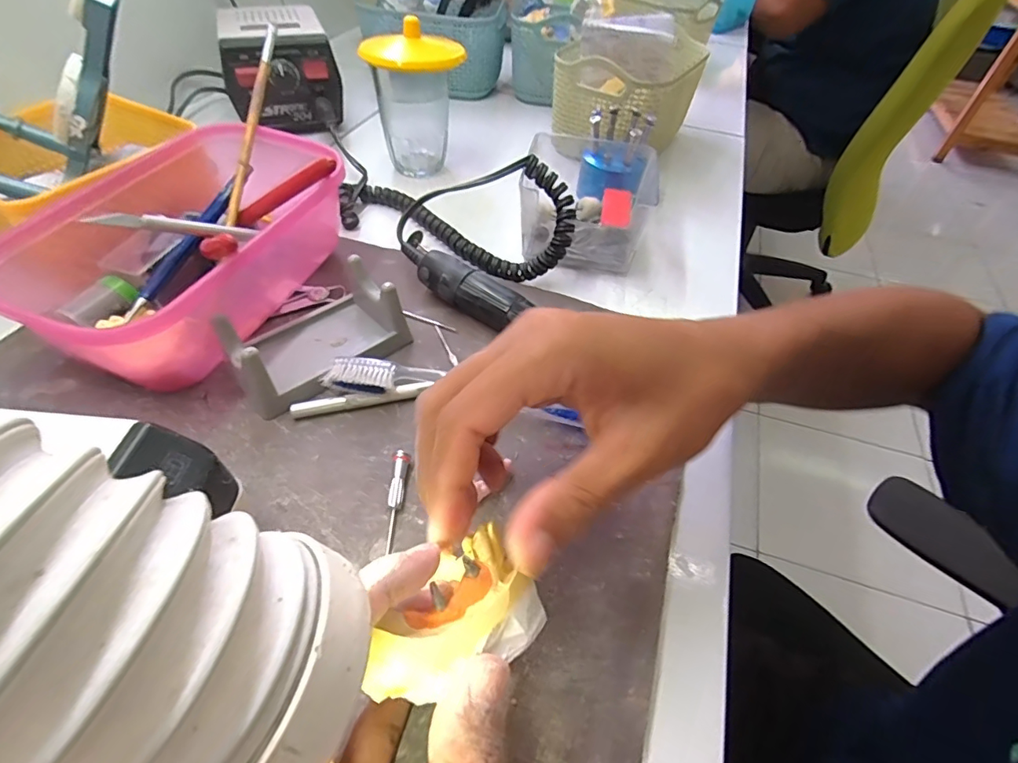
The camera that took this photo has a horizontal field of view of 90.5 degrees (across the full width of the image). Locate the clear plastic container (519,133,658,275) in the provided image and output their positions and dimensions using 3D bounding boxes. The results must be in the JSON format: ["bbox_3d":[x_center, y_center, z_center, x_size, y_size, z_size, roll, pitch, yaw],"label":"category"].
[{"bbox_3d":[0.061,-0.143,0.400,0.098,0.059,0.128,8,48,3],"label":"clear plastic container"}]

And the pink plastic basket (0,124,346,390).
[{"bbox_3d":[-0.178,-0.080,0.310,0.099,0.071,0.196,20,50,12],"label":"pink plastic basket"}]

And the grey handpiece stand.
[{"bbox_3d":[-0.114,-0.027,0.291,0.059,0.037,0.101,37,55,25],"label":"grey handpiece stand"}]

